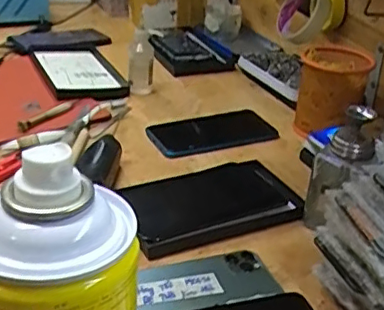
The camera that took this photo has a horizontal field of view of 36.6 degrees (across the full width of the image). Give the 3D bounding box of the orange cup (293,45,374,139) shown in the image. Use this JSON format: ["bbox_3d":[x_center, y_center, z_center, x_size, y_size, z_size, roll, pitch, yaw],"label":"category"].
[{"bbox_3d":[0.172,-0.079,0.716,0.078,0.100,0.078,2,29,-1],"label":"orange cup"}]

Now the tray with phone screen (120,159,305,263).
[{"bbox_3d":[0.022,0.045,0.576,0.181,0.025,0.102,-11,32,-25],"label":"tray with phone screen"}]

